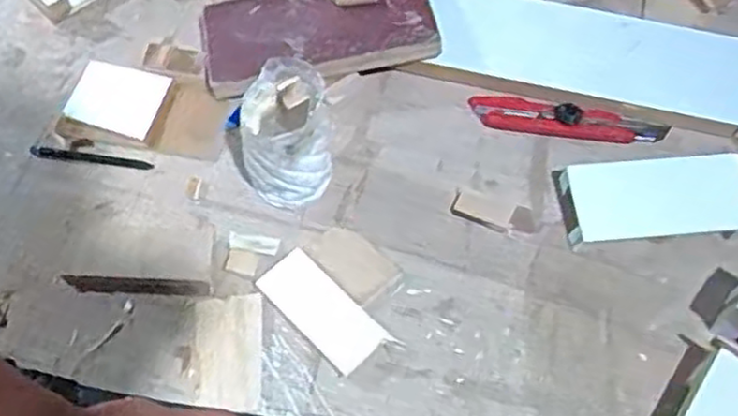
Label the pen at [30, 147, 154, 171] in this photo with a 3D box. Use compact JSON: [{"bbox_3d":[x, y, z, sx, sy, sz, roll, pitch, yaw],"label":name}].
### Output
[{"bbox_3d":[-0.225,-0.040,0.590,0.100,0.004,0.009,8,59,2],"label":"pen"}]

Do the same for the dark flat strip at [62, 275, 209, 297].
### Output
[{"bbox_3d":[-0.171,0.057,0.536,0.108,0.011,0.011,4,59,0],"label":"dark flat strip"}]

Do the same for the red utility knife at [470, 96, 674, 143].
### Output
[{"bbox_3d":[0.168,-0.073,0.613,0.161,0.013,0.031,10,63,4],"label":"red utility knife"}]

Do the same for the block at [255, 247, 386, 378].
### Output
[{"bbox_3d":[-0.035,0.074,0.526,0.094,0.011,0.041,41,66,20],"label":"block"}]

